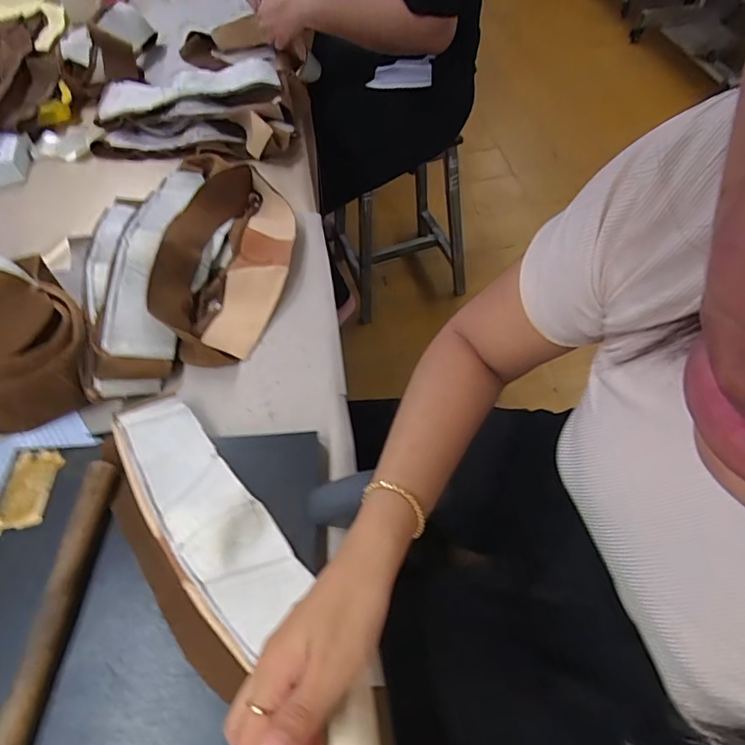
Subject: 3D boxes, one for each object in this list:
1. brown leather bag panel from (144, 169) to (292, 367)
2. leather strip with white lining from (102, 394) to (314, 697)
[{"bbox_3d":[-0.184,-0.147,0.637,0.161,0.072,0.293,-8,53,-2],"label":"brown leather bag panel"},{"bbox_3d":[-0.161,0.127,0.444,0.112,0.023,0.265,-31,59,-19],"label":"leather strip with white lining"}]

